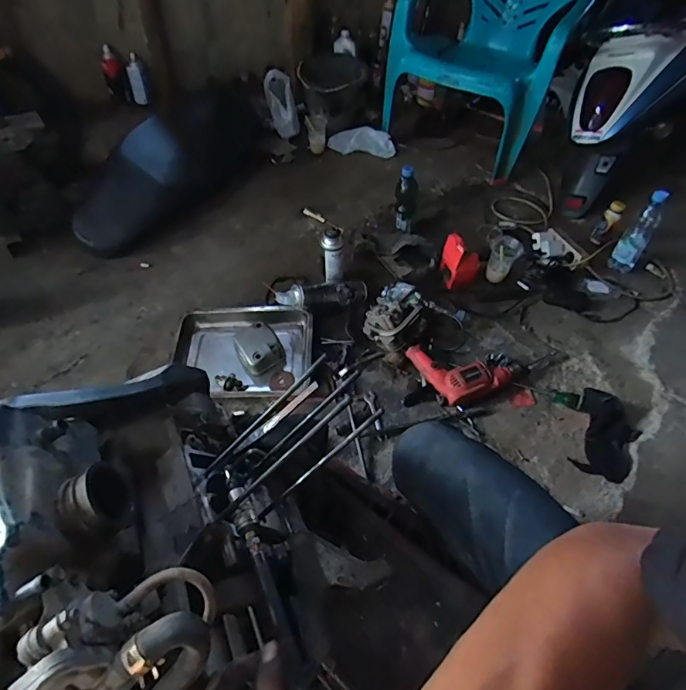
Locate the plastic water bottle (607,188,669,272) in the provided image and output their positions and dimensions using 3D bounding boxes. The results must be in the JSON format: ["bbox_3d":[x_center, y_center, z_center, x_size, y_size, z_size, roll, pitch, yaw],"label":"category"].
[{"bbox_3d":[0.820,-0.309,1.212,0.073,0.227,0.070,-33,60,-28],"label":"plastic water bottle"}]

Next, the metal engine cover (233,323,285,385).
[{"bbox_3d":[-0.205,0.016,1.108,0.107,0.095,0.118,-35,60,-28],"label":"metal engine cover"}]

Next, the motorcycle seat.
[{"bbox_3d":[-0.580,-0.649,1.550,0.267,0.214,0.857,26,53,18],"label":"motorcycle seat"}]

